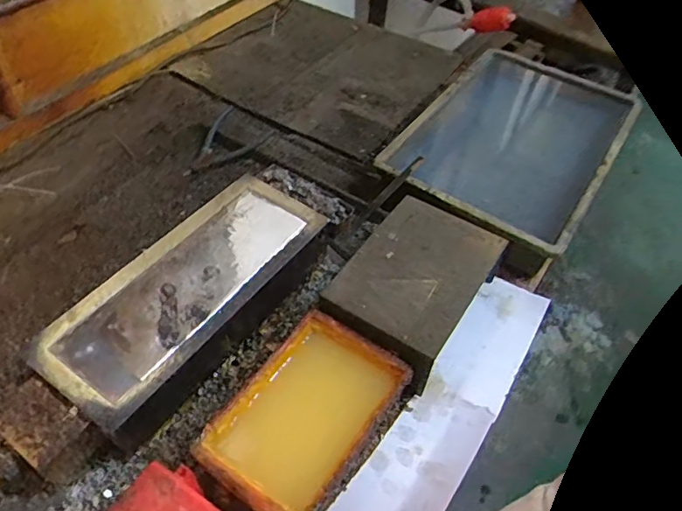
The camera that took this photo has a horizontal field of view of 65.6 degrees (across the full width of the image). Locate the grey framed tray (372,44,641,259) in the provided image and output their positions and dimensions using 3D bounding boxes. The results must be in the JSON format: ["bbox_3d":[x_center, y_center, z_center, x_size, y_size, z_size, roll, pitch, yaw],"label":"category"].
[{"bbox_3d":[0.275,-0.179,0.835,0.279,0.070,0.384,31,55,20],"label":"grey framed tray"}]

